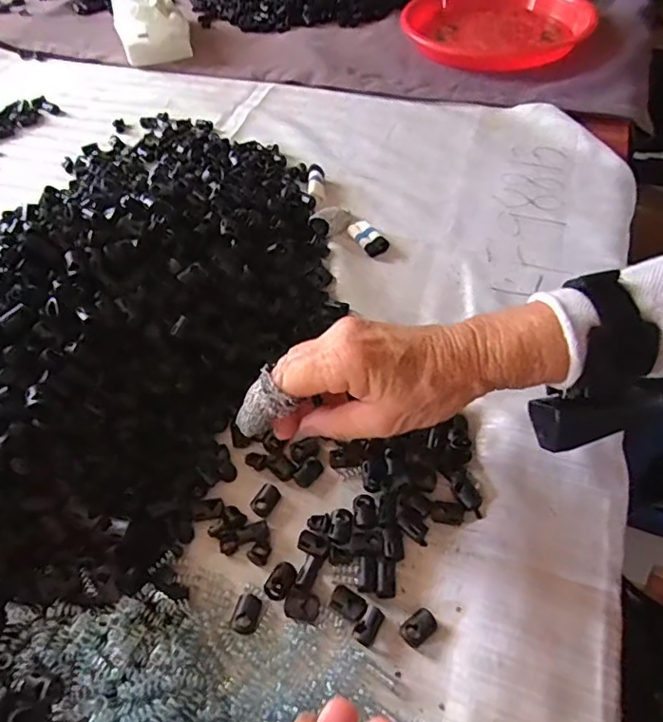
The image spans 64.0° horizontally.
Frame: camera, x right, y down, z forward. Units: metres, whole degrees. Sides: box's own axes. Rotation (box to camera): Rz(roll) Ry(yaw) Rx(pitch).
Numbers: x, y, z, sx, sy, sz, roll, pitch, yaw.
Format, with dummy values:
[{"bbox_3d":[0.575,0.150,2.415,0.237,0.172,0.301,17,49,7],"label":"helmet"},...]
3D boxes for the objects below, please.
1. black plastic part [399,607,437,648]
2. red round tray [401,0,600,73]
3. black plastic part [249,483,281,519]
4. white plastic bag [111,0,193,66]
[{"bbox_3d":[0.048,0.147,0.293,0.020,0.010,0.013,-35,59,-20],"label":"black plastic part"},{"bbox_3d":[0.210,-0.433,0.671,0.210,0.034,0.210,-2,54,3],"label":"red round tray"},{"bbox_3d":[-0.043,0.090,0.344,0.014,0.006,0.021,29,61,23],"label":"black plastic part"},{"bbox_3d":[-0.251,-0.475,0.733,0.096,0.075,0.121,-17,54,-8],"label":"white plastic bag"}]

